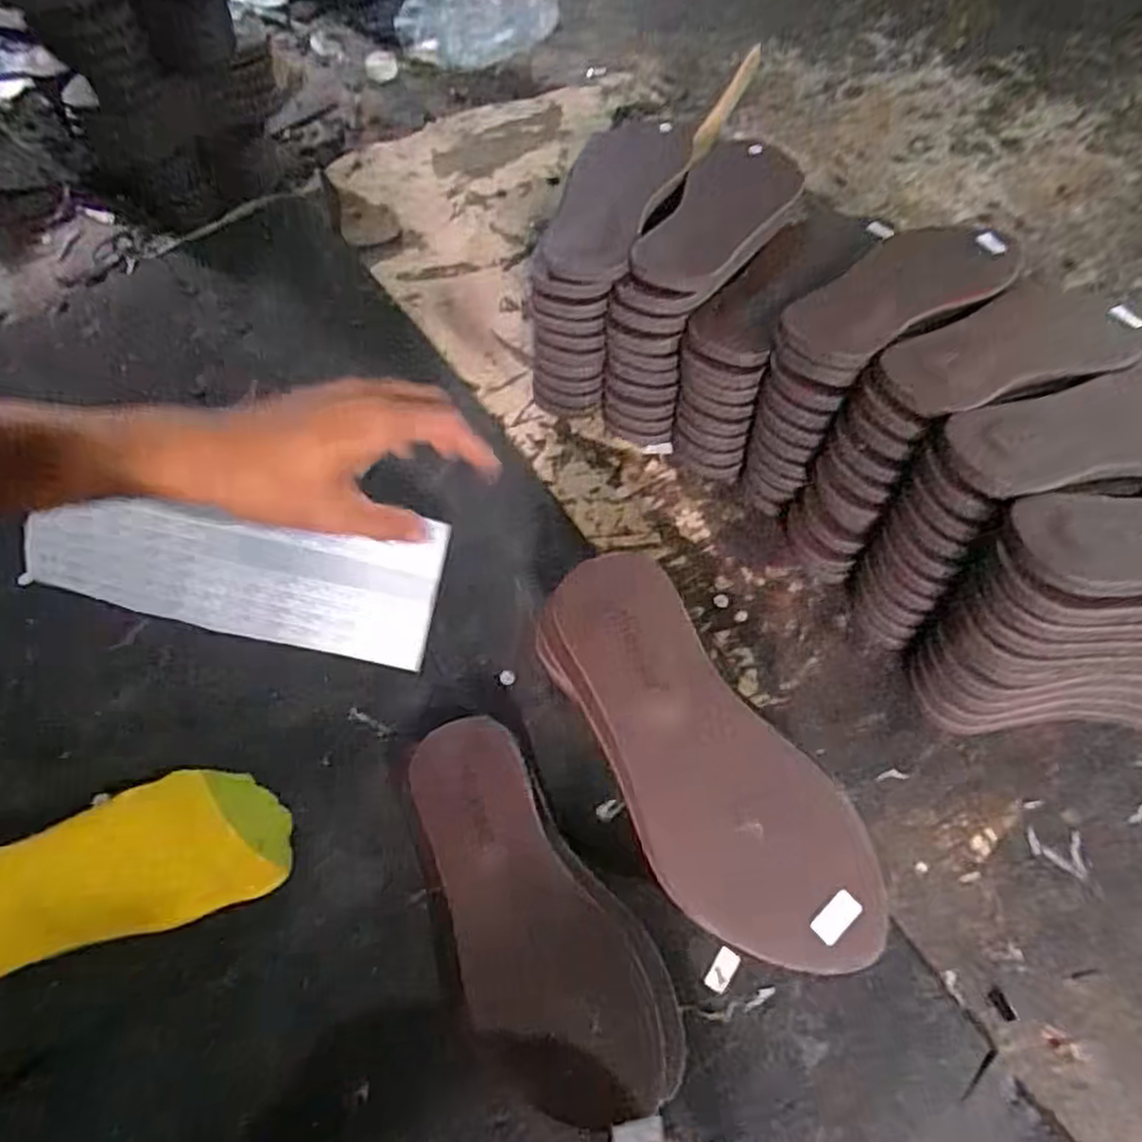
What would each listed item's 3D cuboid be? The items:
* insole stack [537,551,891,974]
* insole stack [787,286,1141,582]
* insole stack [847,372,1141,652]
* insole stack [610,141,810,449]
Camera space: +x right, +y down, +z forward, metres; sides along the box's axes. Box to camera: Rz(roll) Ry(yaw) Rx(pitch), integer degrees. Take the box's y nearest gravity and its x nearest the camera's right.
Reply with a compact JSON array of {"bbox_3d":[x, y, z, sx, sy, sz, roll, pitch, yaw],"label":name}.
[{"bbox_3d":[0.064,0.098,0.392,0.094,0.013,0.234,-40,68,6],"label":"insole stack"},{"bbox_3d":[0.299,-0.112,0.569,0.272,0.163,0.090,-28,61,-15],"label":"insole stack"},{"bbox_3d":[0.333,-0.047,0.528,0.254,0.162,0.090,-17,58,-8],"label":"insole stack"},{"bbox_3d":[0.117,-0.245,0.665,0.076,0.155,0.236,29,63,19],"label":"insole stack"}]

